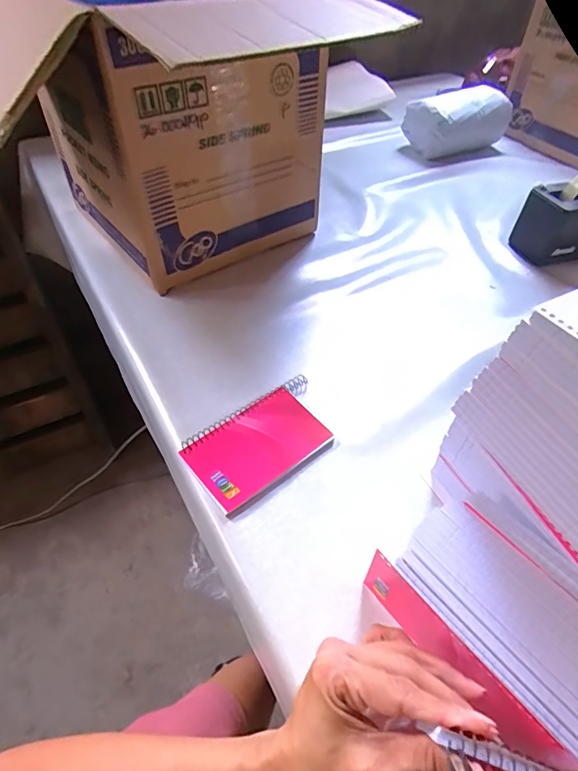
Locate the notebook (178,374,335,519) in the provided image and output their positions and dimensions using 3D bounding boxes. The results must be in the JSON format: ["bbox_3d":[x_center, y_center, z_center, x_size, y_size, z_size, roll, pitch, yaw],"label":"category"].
[{"bbox_3d":[-0.022,0.053,0.436,0.153,0.014,0.092,-31,55,-25],"label":"notebook"}]

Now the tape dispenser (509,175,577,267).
[{"bbox_3d":[0.445,-0.262,0.651,0.187,0.108,0.077,-14,50,-13],"label":"tape dispenser"}]

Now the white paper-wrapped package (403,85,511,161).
[{"bbox_3d":[0.353,-0.554,0.921,0.200,0.097,0.092,-15,50,-13],"label":"white paper-wrapped package"}]

